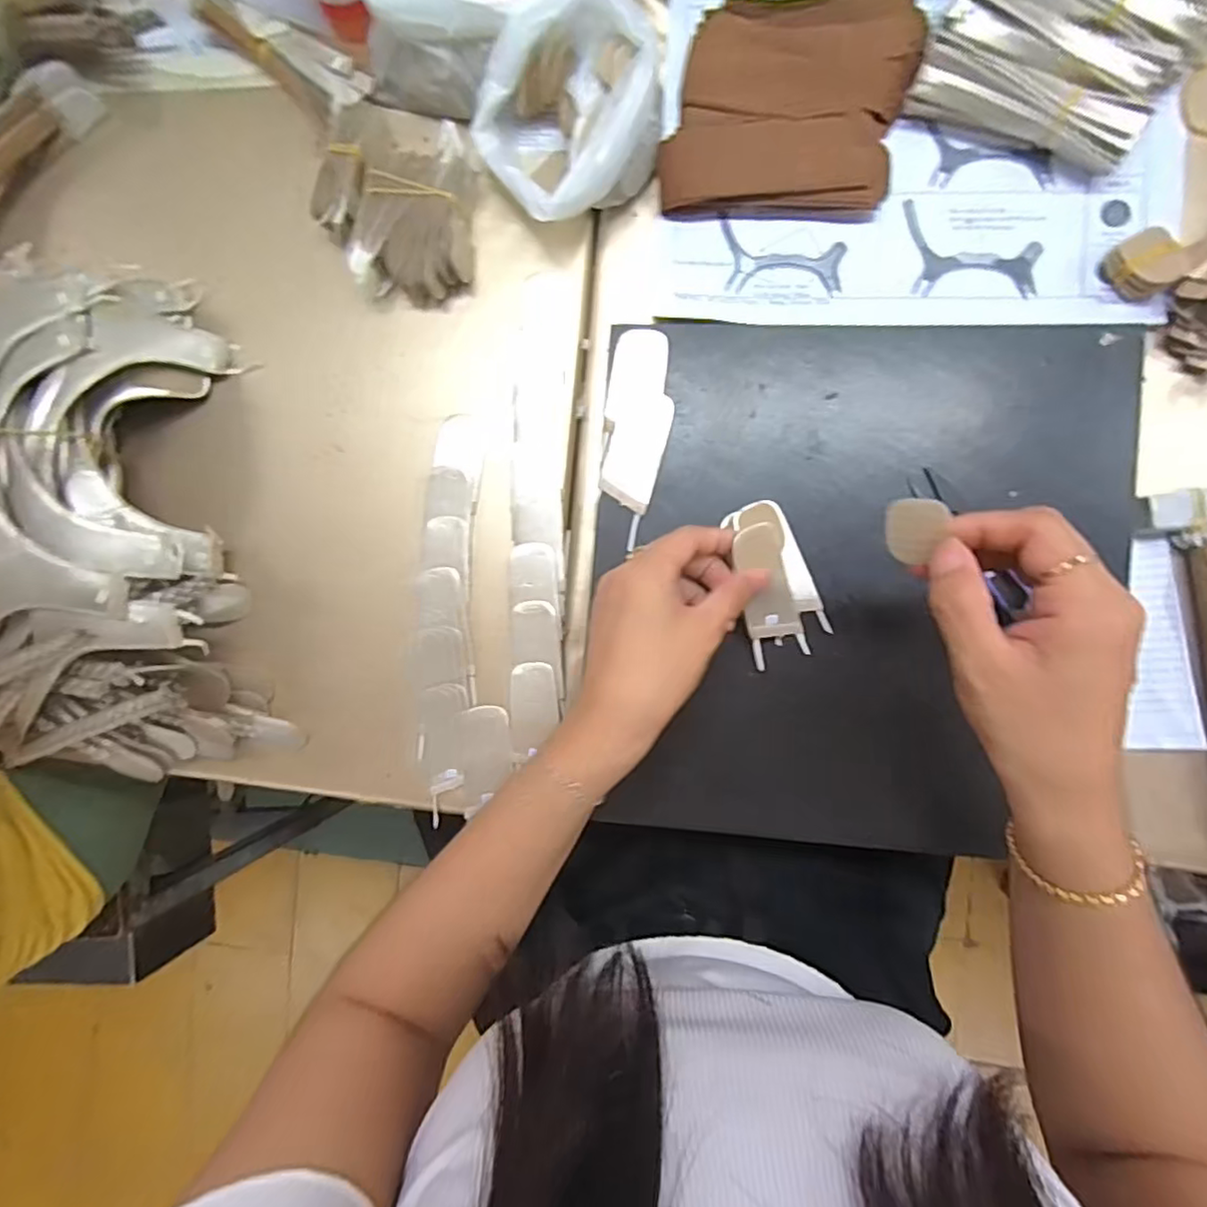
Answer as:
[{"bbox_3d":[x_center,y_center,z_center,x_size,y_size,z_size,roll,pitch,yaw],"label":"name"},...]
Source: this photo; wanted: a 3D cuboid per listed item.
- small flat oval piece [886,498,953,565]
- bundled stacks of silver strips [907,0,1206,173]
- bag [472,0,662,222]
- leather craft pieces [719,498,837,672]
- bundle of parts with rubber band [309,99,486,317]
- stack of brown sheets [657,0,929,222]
[{"bbox_3d":[0.132,-0.030,0.266,0.024,0.004,0.029,12,122,38],"label":"small flat oval piece"},{"bbox_3d":[0.257,-0.310,0.356,0.130,0.025,0.094,26,96,5],"label":"bundled stacks of silver strips"},{"bbox_3d":[-0.021,-0.291,0.376,0.110,0.064,0.098,-43,84,4],"label":"bag"},{"bbox_3d":[0.100,-0.012,0.363,0.045,0.023,0.090,-16,99,7],"label":"leather craft pieces"},{"bbox_3d":[-0.130,-0.254,0.400,0.099,0.033,0.109,12,94,6],"label":"bundle of parts with rubber band"},{"bbox_3d":[0.111,-0.300,0.380,0.138,0.022,0.118,7,94,6],"label":"stack of brown sheets"}]

